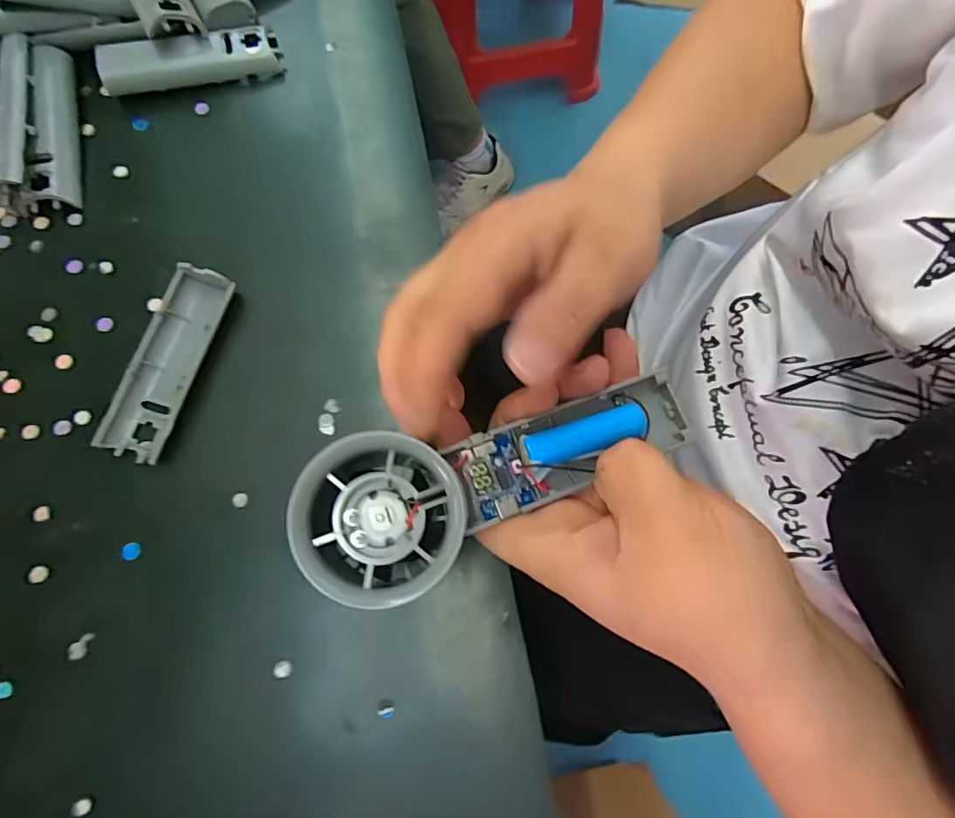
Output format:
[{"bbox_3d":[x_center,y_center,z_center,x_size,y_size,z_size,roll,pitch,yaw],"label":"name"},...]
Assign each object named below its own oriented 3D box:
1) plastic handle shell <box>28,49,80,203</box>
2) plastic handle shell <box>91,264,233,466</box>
[{"bbox_3d":[-0.252,-0.168,0.316,0.020,0.020,0.097,-10,76,-1],"label":"plastic handle shell"},{"bbox_3d":[-0.166,-0.026,0.285,0.036,0.014,0.104,16,77,5],"label":"plastic handle shell"}]

